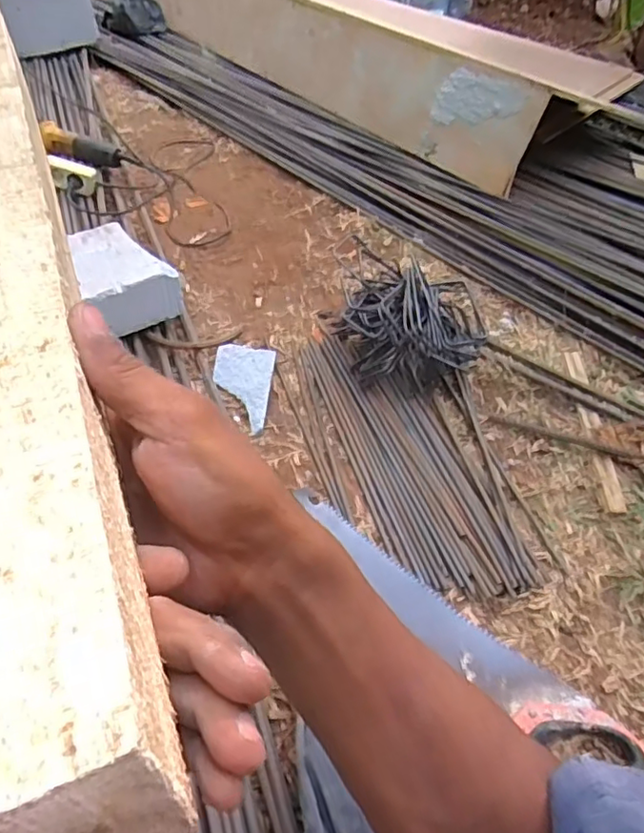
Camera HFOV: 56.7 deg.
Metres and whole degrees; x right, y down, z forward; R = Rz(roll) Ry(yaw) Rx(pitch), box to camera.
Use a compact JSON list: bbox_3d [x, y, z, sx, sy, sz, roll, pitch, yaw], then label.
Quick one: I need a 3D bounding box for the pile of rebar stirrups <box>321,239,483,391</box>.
[{"bbox_3d":[0.146,-0.167,1.011,0.220,0.137,0.215,-20,53,-18],"label":"pile of rebar stirrups"}]

